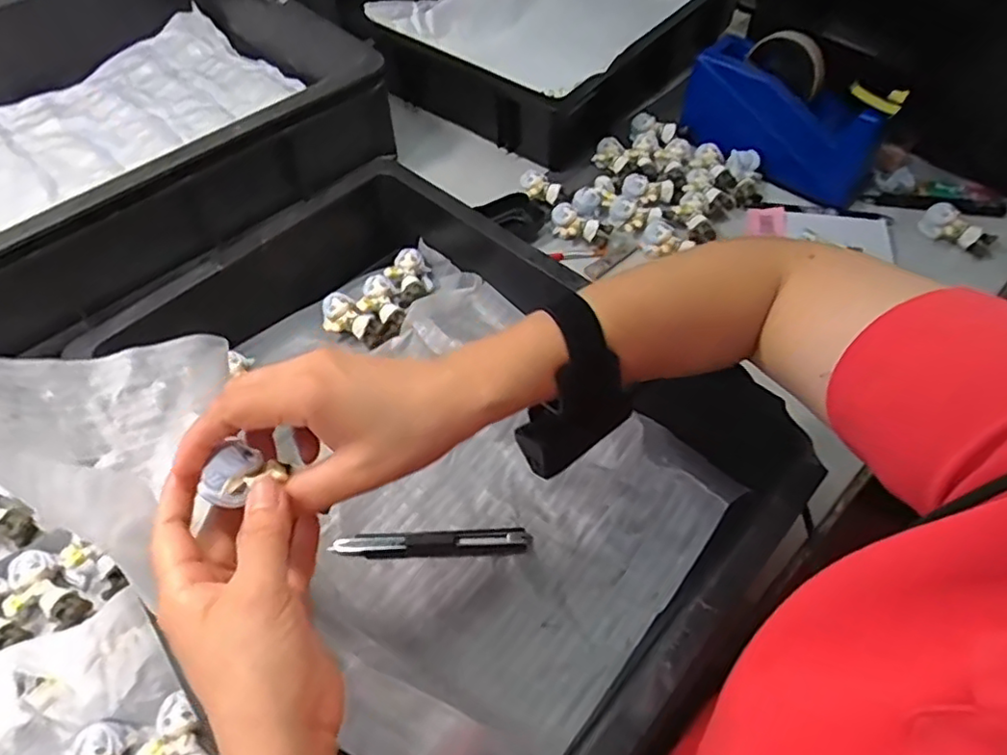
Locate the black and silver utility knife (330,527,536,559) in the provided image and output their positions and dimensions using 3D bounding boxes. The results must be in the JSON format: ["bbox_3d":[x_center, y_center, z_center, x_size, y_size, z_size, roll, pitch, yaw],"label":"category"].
[{"bbox_3d":[-0.051,0.119,0.450,0.140,0.008,0.018,-2,55,0],"label":"black and silver utility knife"}]

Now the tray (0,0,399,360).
[{"bbox_3d":[-0.465,-0.238,0.618,0.580,0.106,0.431,-38,63,-23],"label":"tray"}]

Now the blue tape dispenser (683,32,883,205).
[{"bbox_3d":[0.273,-0.256,0.619,0.191,0.086,0.059,33,62,22],"label":"blue tape dispenser"}]

